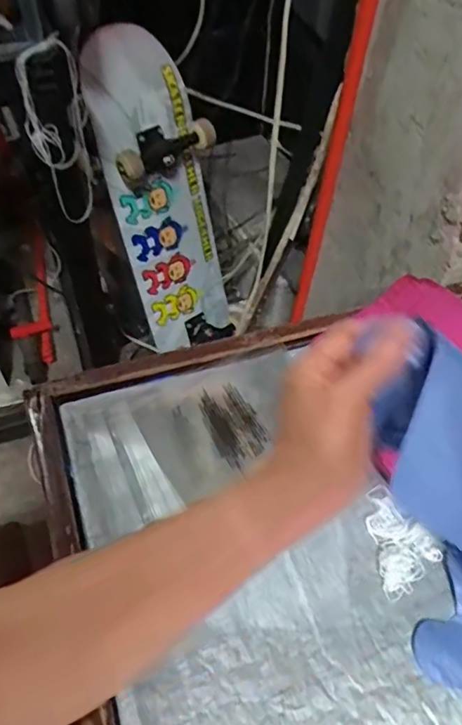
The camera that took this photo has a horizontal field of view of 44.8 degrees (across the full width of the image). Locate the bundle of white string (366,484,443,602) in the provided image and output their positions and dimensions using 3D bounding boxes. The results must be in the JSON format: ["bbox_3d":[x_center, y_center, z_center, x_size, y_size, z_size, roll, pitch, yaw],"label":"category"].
[{"bbox_3d":[0.127,0.140,0.448,0.055,0.012,0.078,-22,57,-20],"label":"bundle of white string"}]

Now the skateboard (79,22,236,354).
[{"bbox_3d":[-0.135,-0.316,1.116,0.219,0.609,0.134,-27,33,-23],"label":"skateboard"}]

